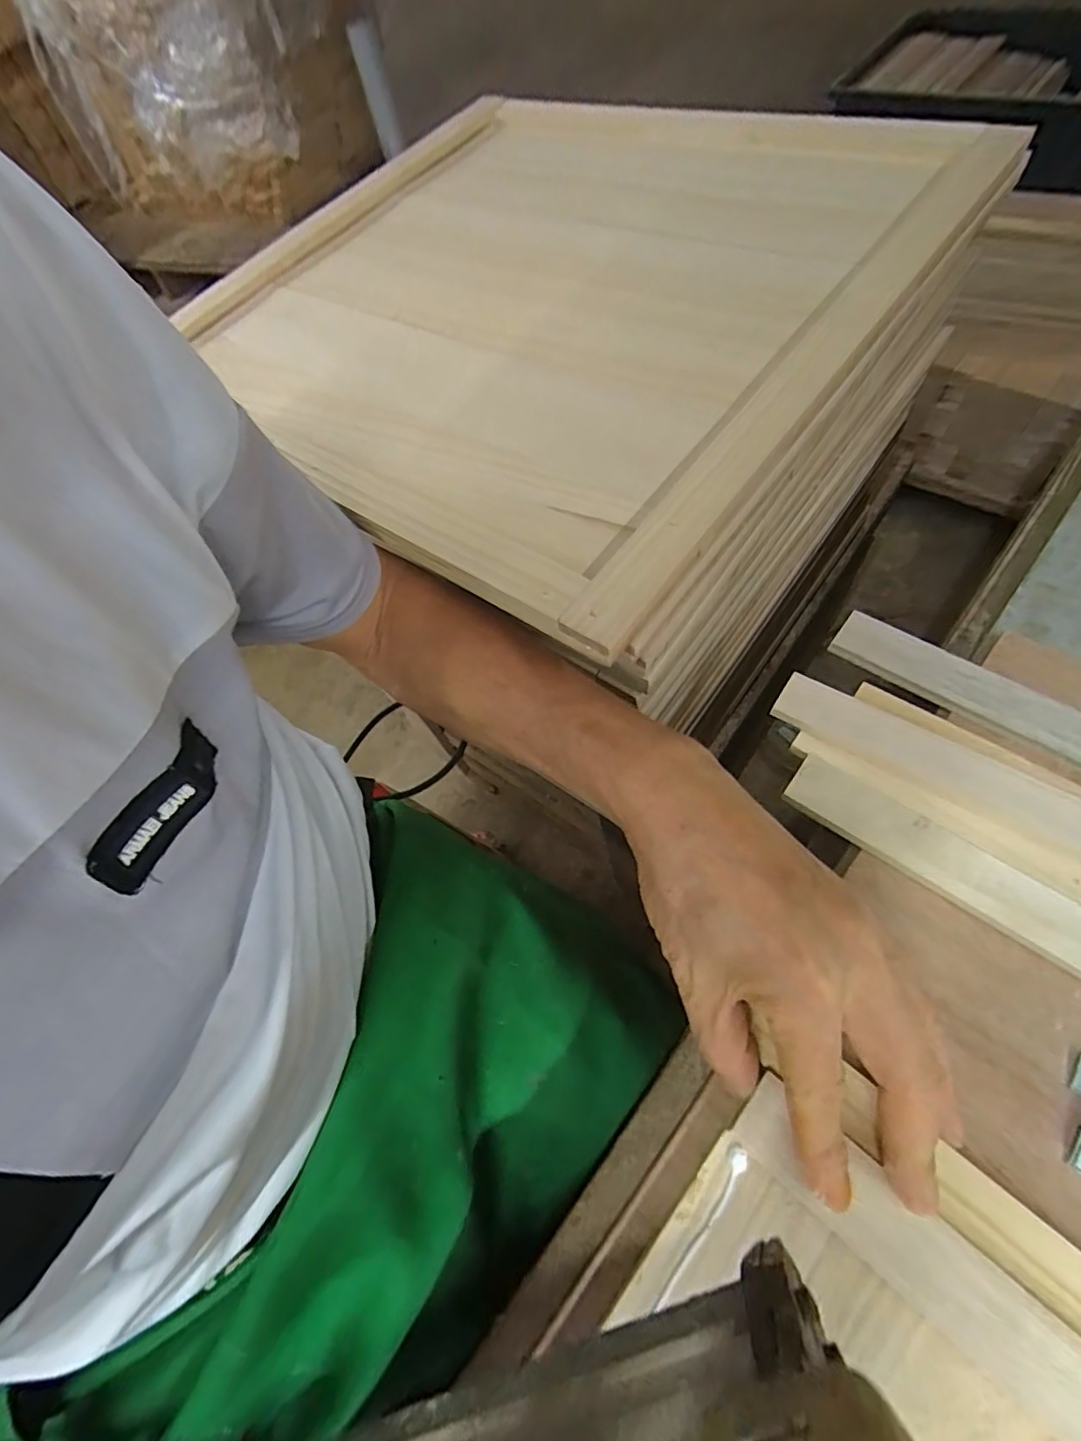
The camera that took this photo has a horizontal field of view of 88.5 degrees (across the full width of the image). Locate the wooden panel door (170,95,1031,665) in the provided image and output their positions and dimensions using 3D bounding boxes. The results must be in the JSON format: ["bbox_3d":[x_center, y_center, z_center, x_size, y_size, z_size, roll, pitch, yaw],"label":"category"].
[{"bbox_3d":[-0.019,-0.310,0.385,0.490,0.021,0.434,35,74,25],"label":"wooden panel door"}]

